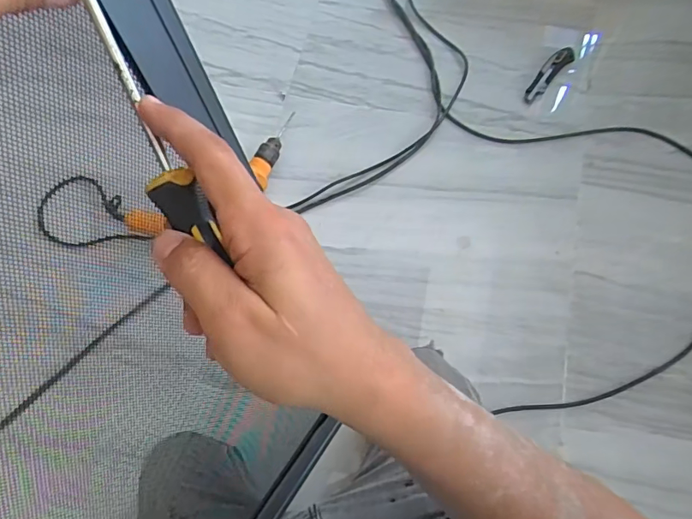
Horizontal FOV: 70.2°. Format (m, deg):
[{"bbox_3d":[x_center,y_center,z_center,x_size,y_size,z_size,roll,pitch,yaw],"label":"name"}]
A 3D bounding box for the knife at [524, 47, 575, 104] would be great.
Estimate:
[{"bbox_3d":[0.413,-0.381,1.011,0.042,0.021,0.152,41,74,16],"label":"knife"}]

